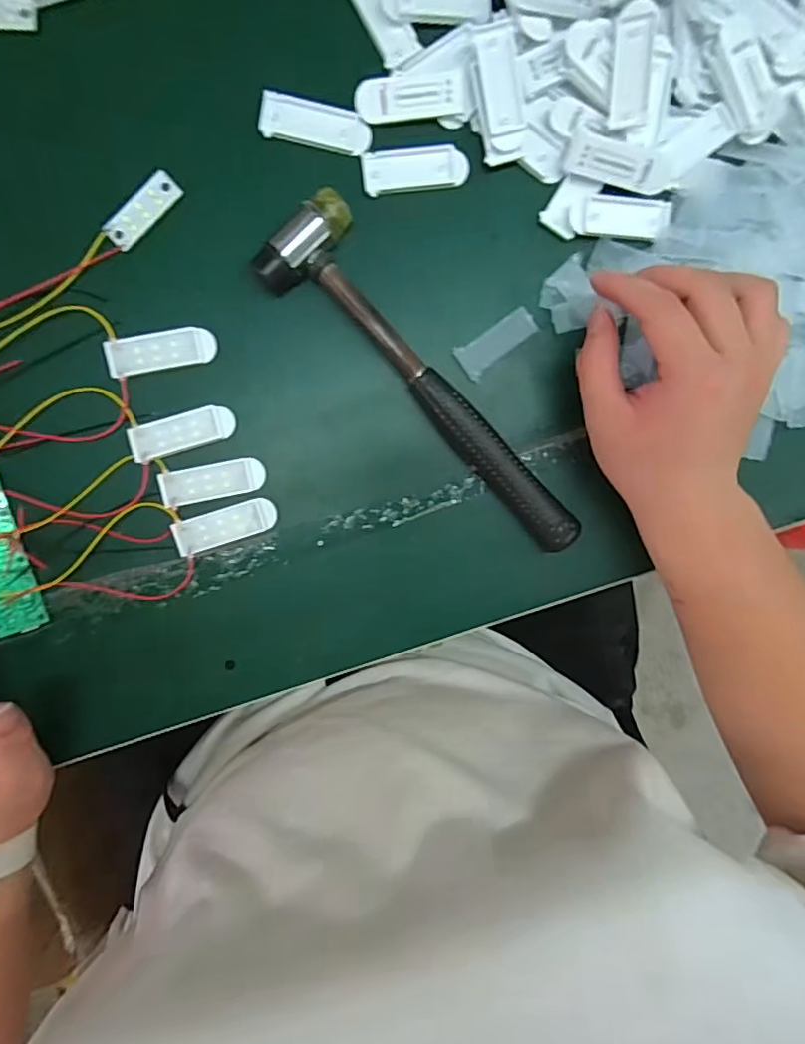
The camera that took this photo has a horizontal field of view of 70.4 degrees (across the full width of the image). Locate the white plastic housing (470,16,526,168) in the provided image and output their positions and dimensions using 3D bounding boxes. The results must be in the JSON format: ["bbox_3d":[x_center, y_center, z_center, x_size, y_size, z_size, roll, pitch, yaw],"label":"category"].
[{"bbox_3d":[0.052,-0.231,0.306,0.026,0.012,0.066,-11,97,-2],"label":"white plastic housing"}]

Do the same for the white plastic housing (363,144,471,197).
[{"bbox_3d":[0.007,-0.196,0.316,0.058,0.004,0.021,-9,97,-2],"label":"white plastic housing"}]

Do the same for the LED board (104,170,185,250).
[{"bbox_3d":[-0.143,-0.171,0.313,0.046,0.004,0.016,-44,97,2],"label":"LED board"}]

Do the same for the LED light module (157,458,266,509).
[{"bbox_3d":[-0.110,-0.023,0.331,0.058,0.007,0.021,-11,97,-2],"label":"LED light module"}]

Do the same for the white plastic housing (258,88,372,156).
[{"bbox_3d":[-0.047,-0.217,0.312,0.059,0.006,0.021,9,96,-4],"label":"white plastic housing"}]

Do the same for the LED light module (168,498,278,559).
[{"bbox_3d":[-0.103,0.003,0.334,0.058,0.006,0.020,-17,97,-1],"label":"LED light module"}]

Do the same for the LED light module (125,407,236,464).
[{"bbox_3d":[-0.126,-0.051,0.327,0.058,0.009,0.021,-18,97,-1],"label":"LED light module"}]

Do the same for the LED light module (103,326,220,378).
[{"bbox_3d":[-0.136,-0.097,0.321,0.059,0.006,0.022,-11,97,-2],"label":"LED light module"}]

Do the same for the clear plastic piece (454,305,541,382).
[{"bbox_3d":[0.055,-0.104,0.331,0.049,0.004,0.021,-33,89,0],"label":"clear plastic piece"}]

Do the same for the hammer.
[{"bbox_3d":[0.019,-0.074,0.325,0.055,0.020,0.231,-43,99,3],"label":"hammer"}]

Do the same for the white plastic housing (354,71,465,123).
[{"bbox_3d":[0.004,-0.229,0.306,0.056,0.009,0.019,-3,97,-3],"label":"white plastic housing"}]

